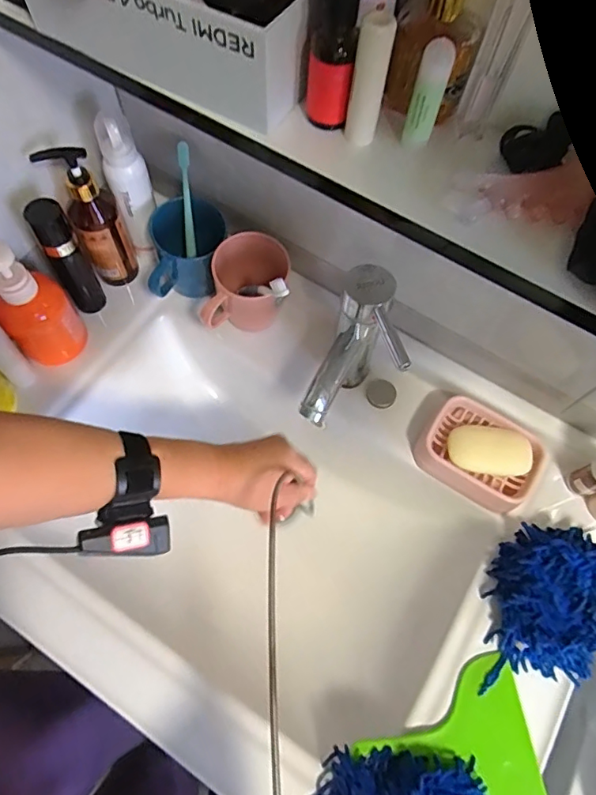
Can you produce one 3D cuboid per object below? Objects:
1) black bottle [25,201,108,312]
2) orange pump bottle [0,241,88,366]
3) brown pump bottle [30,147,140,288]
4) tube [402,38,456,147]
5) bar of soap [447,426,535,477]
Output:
[{"bbox_3d":[-0.255,-0.150,0.569,0.039,0.164,0.039,-29,72,-14],"label":"black bottle"},{"bbox_3d":[-0.279,-0.092,0.532,0.070,0.154,0.054,-36,73,-16],"label":"orange pump bottle"},{"bbox_3d":[-0.224,-0.194,0.560,0.054,0.180,0.044,-18,69,-11],"label":"brown pump bottle"},{"bbox_3d":[0.073,-0.170,0.286,0.015,0.056,0.013,20,68,5],"label":"tube"},{"bbox_3d":[0.204,0.055,0.536,0.082,0.018,0.050,10,67,1],"label":"bar of soap"}]

